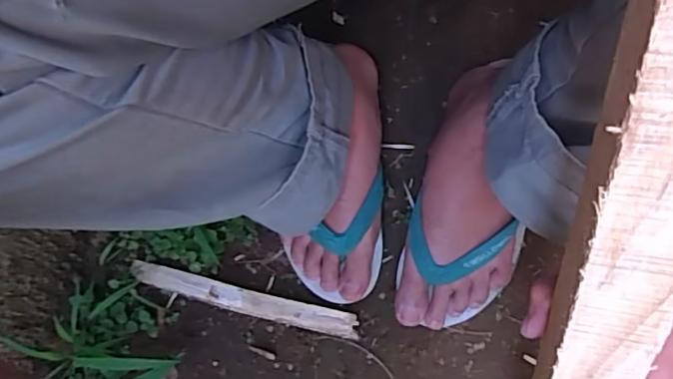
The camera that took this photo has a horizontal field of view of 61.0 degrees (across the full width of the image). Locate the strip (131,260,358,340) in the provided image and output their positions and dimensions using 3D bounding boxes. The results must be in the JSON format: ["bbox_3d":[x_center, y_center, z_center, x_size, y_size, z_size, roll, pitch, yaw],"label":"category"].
[{"bbox_3d":[-0.092,0.109,0.565,0.226,0.018,0.024,13,72,4],"label":"strip"}]

